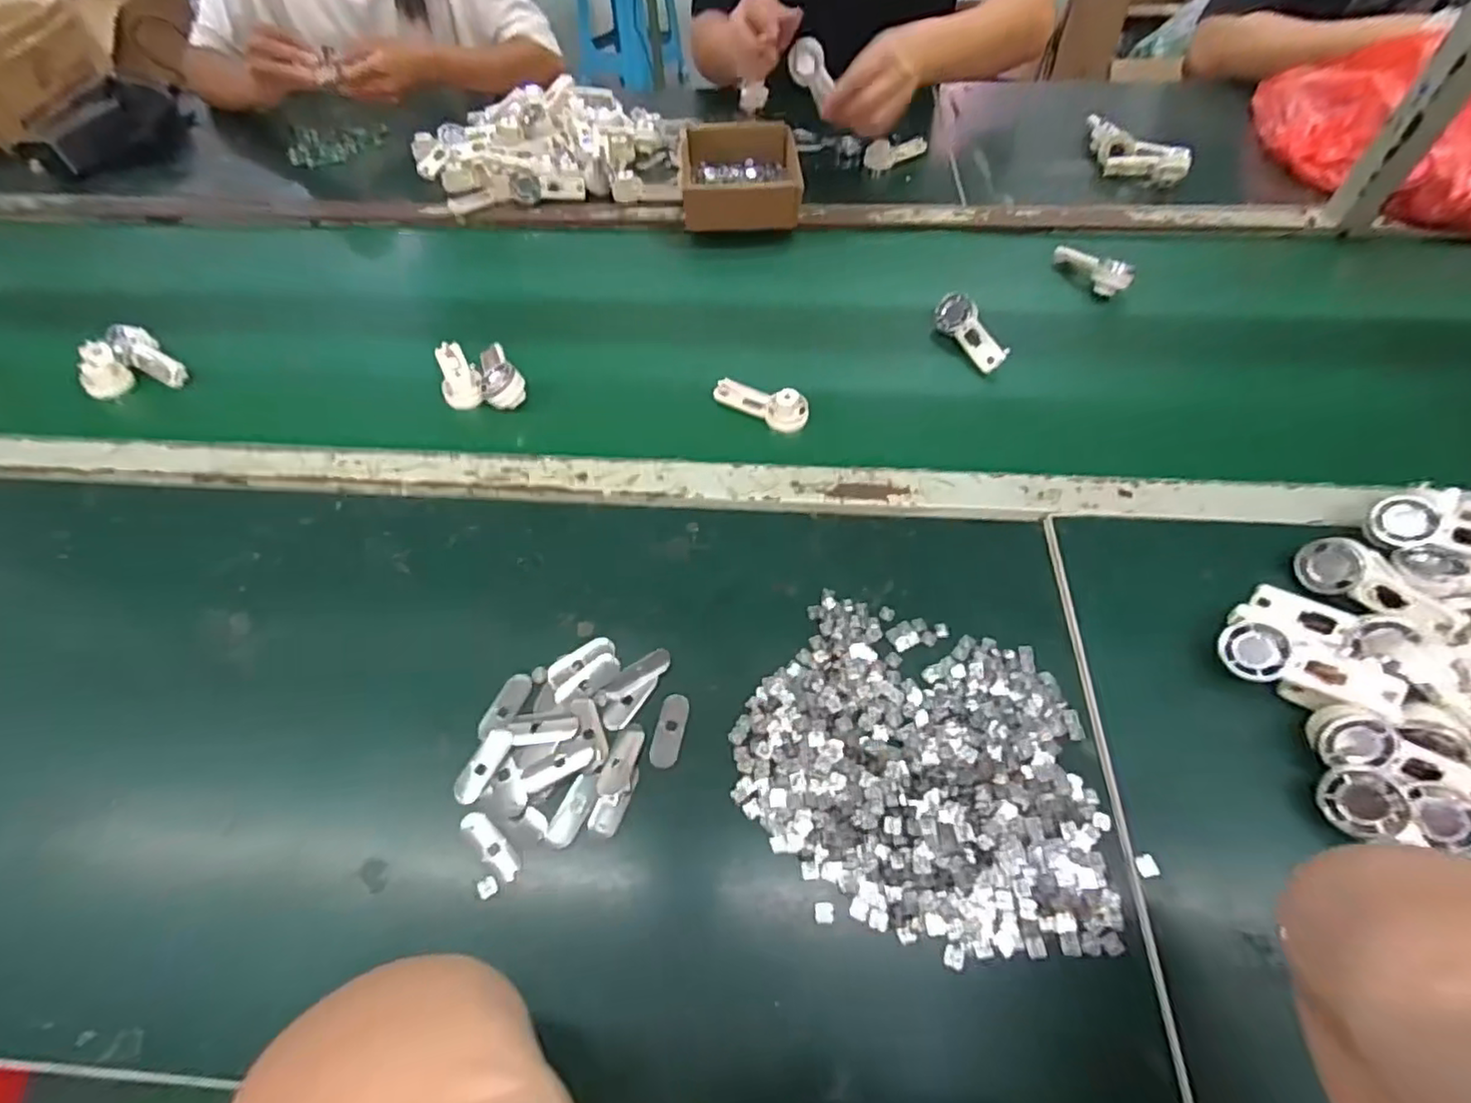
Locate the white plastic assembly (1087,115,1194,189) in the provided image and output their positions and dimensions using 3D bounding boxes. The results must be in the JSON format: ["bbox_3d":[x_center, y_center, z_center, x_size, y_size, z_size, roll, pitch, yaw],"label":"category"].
[{"bbox_3d":[0.506,-0.511,0.839,0.057,0.037,0.154,-34,61,-22],"label":"white plastic assembly"}]

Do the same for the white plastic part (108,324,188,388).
[{"bbox_3d":[-0.599,-0.198,0.668,0.084,0.018,0.037,39,63,-4],"label":"white plastic part"}]

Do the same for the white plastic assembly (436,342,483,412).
[{"bbox_3d":[-0.280,-0.182,0.650,0.037,0.028,0.095,-25,60,-14],"label":"white plastic assembly"}]

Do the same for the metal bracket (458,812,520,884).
[{"bbox_3d":[-0.153,0.184,0.409,0.050,0.004,0.014,38,65,23],"label":"metal bracket"}]

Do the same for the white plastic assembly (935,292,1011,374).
[{"bbox_3d":[0.244,-0.223,0.668,0.027,0.039,0.094,-6,59,-50],"label":"white plastic assembly"}]

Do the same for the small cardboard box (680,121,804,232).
[{"bbox_3d":[0.006,-0.473,0.822,0.138,0.046,0.172,-2,57,0],"label":"small cardboard box"}]

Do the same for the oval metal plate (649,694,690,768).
[{"bbox_3d":[-0.045,0.123,0.449,0.020,0.004,0.050,10,58,8],"label":"oval metal plate"}]

